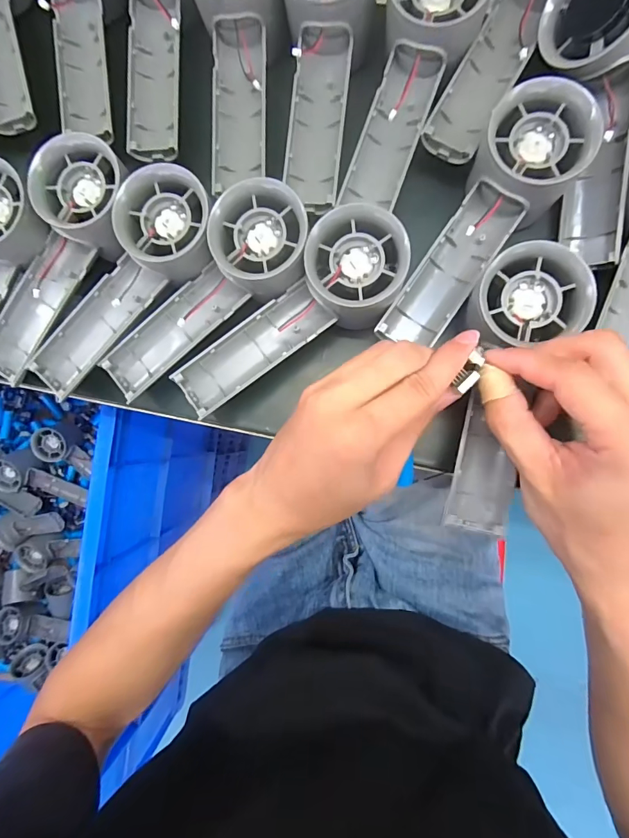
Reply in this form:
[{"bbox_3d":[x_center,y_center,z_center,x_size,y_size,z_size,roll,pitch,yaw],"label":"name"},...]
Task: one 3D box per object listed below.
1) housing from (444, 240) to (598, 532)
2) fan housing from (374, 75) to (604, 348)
[{"bbox_3d":[0.105,-0.015,0.235,0.057,0.033,0.159,14,90,6],"label":"housing"},{"bbox_3d":[0.097,-0.111,0.254,0.054,0.048,0.158,36,105,6],"label":"fan housing"}]

